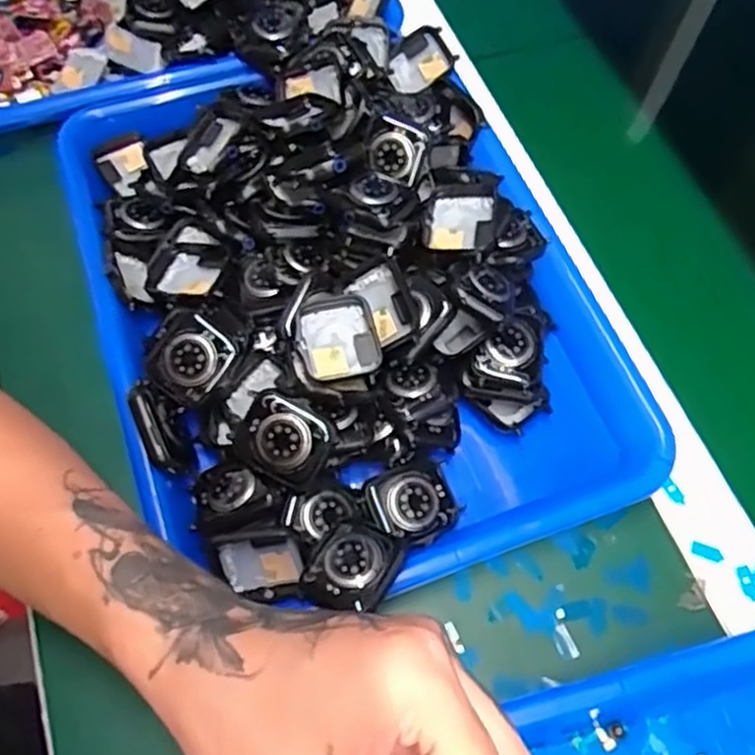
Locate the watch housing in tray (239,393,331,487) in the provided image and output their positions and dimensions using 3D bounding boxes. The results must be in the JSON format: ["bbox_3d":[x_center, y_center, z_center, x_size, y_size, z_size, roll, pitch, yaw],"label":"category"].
[{"bbox_3d":[-0.042,0.029,0.326,0.037,0.007,0.034,27,97,6],"label":"watch housing in tray"}]

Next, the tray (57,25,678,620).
[{"bbox_3d":[-0.022,-0.056,0.382,0.251,0.060,0.330,-20,65,-9],"label":"tray"}]

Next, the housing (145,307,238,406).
[{"bbox_3d":[-0.092,-0.010,0.349,0.038,0.008,0.040,40,87,0],"label":"housing"}]

